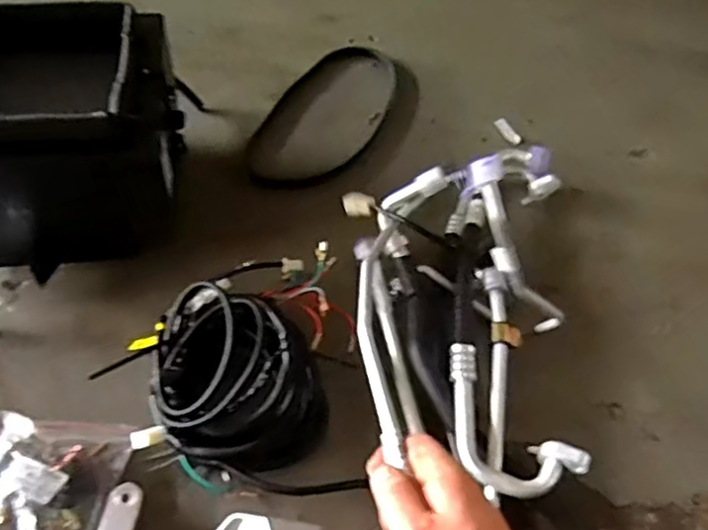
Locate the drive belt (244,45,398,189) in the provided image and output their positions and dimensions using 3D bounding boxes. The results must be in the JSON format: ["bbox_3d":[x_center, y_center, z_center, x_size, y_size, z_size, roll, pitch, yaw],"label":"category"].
[{"bbox_3d":[-0.037,-0.212,0.930,0.162,0.029,0.343,18,54,9],"label":"drive belt"}]

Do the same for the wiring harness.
[{"bbox_3d":[-0.102,0.077,0.625,0.197,0.091,0.240,2,53,-4],"label":"wiring harness"}]

